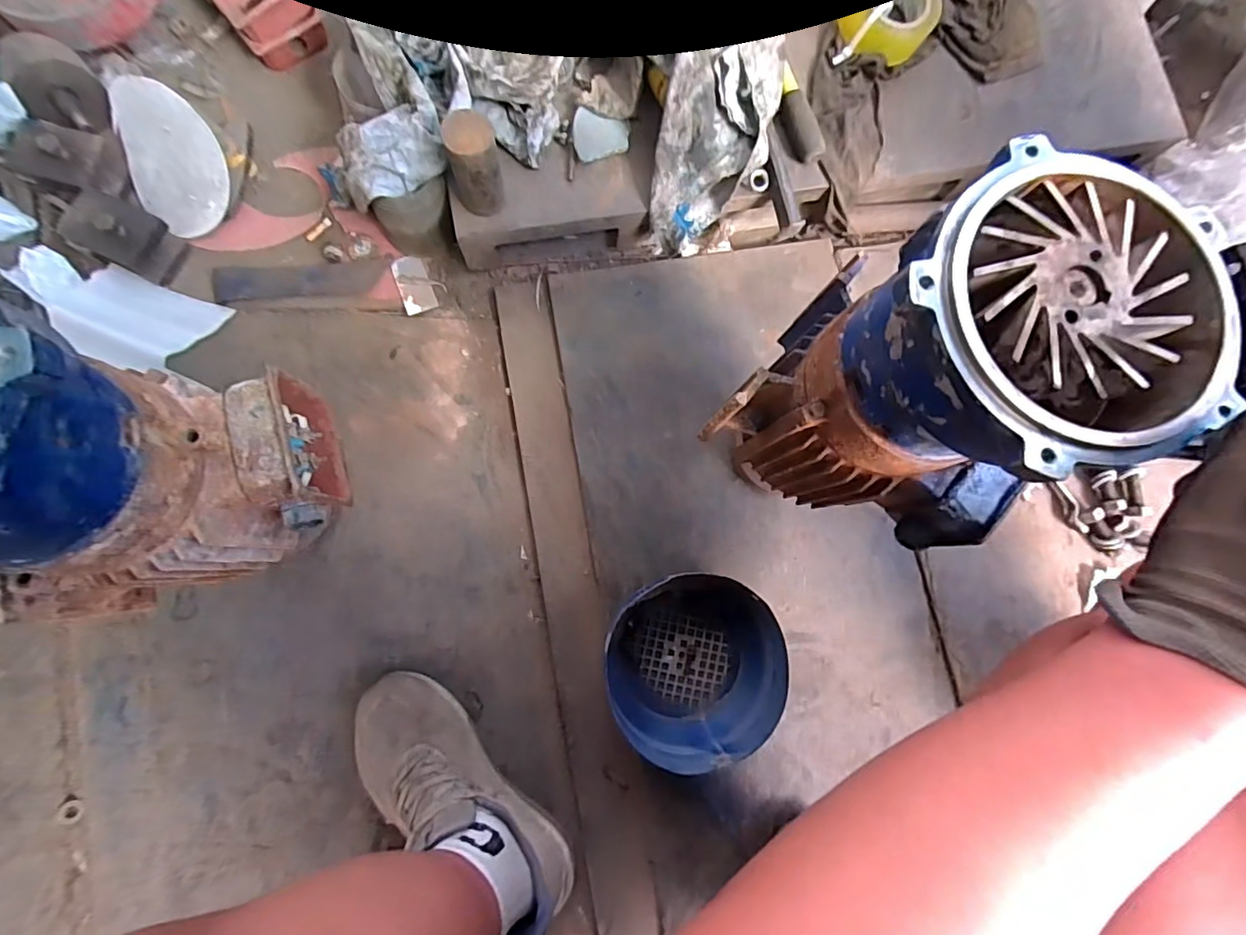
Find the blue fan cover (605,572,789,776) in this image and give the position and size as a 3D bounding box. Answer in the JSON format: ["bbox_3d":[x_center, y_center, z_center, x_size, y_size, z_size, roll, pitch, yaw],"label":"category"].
[{"bbox_3d":[0.074,0.219,0.608,0.190,0.085,0.191,2,81,-3],"label":"blue fan cover"}]

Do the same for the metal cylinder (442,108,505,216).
[{"bbox_3d":[-0.158,-0.327,0.585,0.053,0.093,0.055,1,82,-4],"label":"metal cylinder"}]

